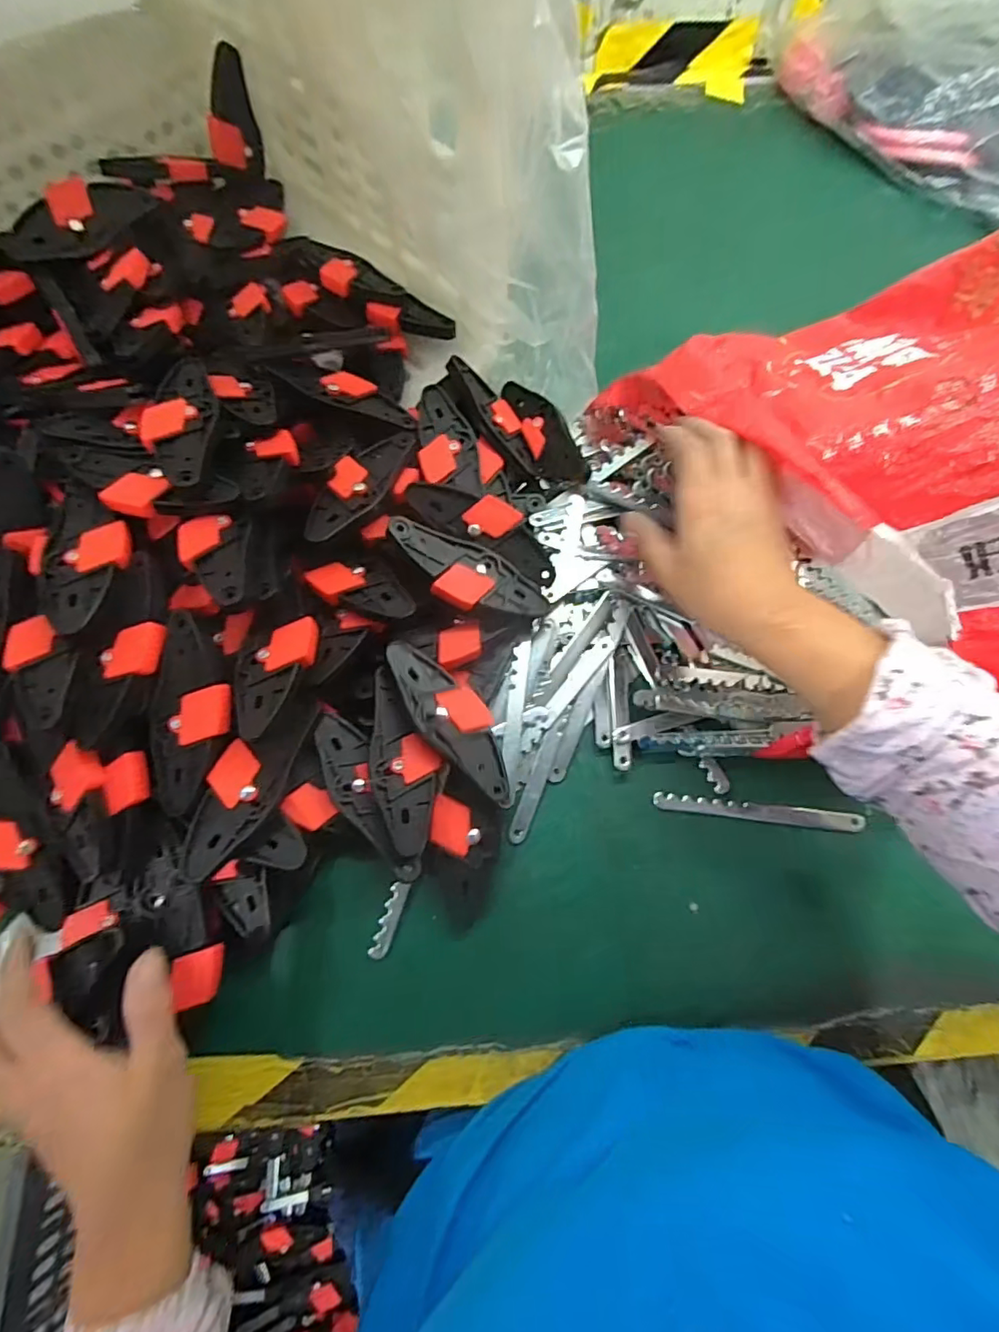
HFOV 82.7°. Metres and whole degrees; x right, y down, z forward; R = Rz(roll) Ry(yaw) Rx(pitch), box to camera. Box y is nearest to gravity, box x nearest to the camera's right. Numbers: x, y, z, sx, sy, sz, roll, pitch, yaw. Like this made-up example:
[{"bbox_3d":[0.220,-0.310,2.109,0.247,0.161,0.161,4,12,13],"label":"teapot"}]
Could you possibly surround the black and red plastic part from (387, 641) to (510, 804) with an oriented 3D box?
[{"bbox_3d":[-0.031,0.035,0.389,0.044,0.013,0.125,-37,88,-12],"label":"black and red plastic part"}]

